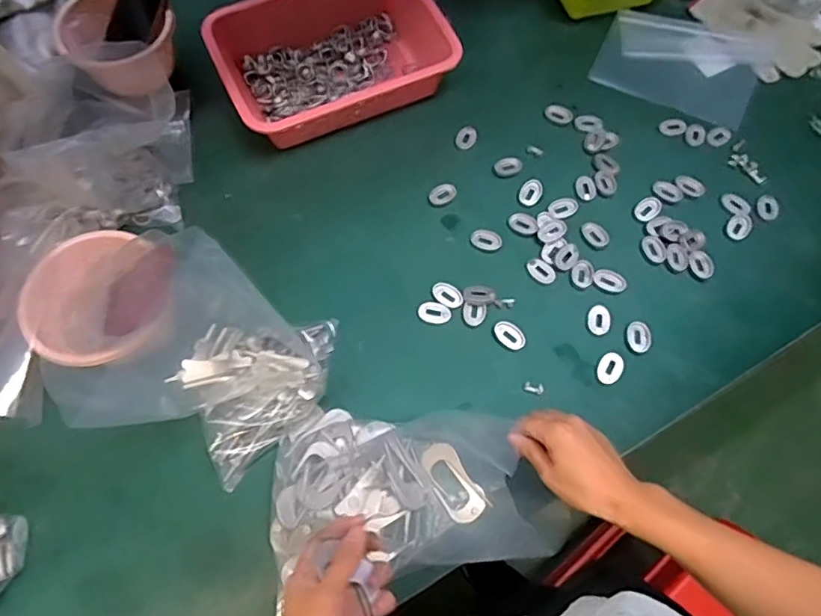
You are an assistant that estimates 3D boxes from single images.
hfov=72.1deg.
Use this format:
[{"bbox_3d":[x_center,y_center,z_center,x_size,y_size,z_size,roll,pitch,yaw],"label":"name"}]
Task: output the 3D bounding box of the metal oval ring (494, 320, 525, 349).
[{"bbox_3d":[0.115,0.031,0.655,0.039,0.004,0.027,43,72,14],"label":"metal oval ring"}]

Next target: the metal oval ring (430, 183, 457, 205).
[{"bbox_3d":[0.042,-0.150,0.738,0.036,0.004,0.024,-34,72,-15],"label":"metal oval ring"}]

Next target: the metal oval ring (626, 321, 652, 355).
[{"bbox_3d":[0.267,0.034,0.657,0.029,0.004,0.038,0,67,-2],"label":"metal oval ring"}]

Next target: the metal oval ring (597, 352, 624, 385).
[{"bbox_3d":[0.228,0.069,0.643,0.026,0.007,0.038,28,69,9],"label":"metal oval ring"}]

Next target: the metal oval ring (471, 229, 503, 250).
[{"bbox_3d":[0.096,-0.087,0.709,0.039,0.004,0.028,21,68,7],"label":"metal oval ring"}]

